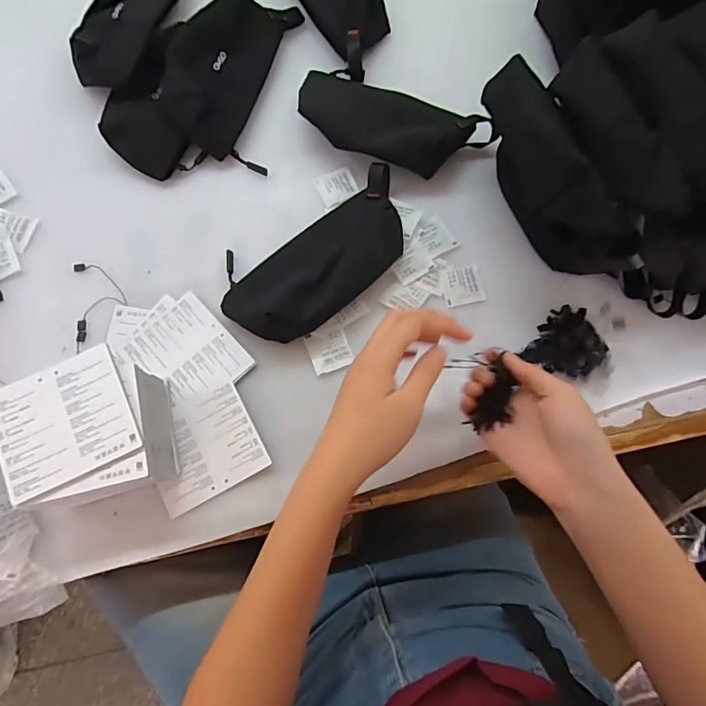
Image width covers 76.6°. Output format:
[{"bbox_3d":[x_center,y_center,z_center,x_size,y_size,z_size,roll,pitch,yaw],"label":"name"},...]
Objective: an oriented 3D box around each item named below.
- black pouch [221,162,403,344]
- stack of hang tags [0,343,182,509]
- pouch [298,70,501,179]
[{"bbox_3d":[-0.028,-0.096,0.438,0.214,0.044,0.113,-34,79,-10],"label":"black pouch"},{"bbox_3d":[-0.219,0.066,0.374,0.114,0.071,0.110,-12,76,-5],"label":"stack of hang tags"},{"bbox_3d":[0.033,-0.253,0.482,0.205,0.043,0.112,29,76,6],"label":"pouch"}]

